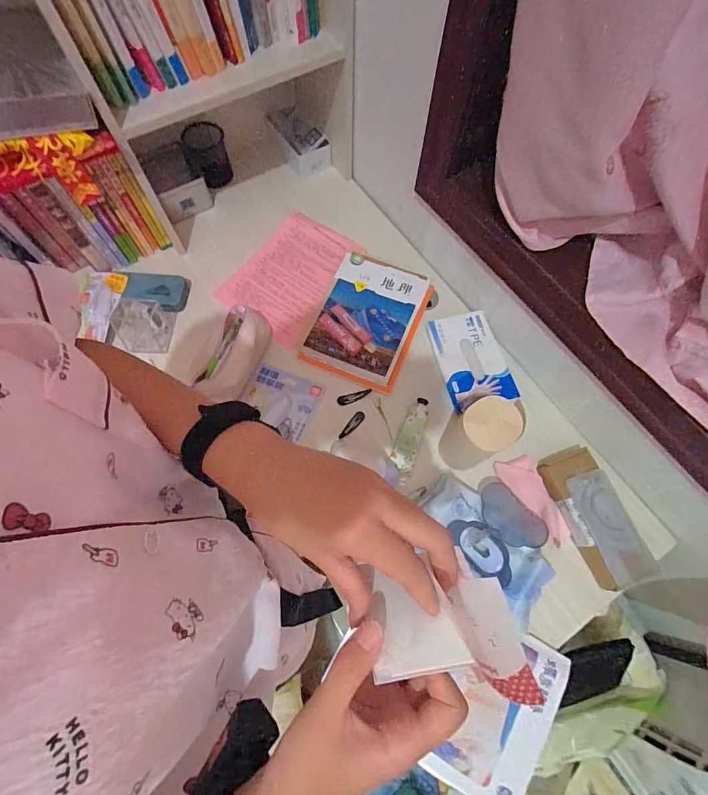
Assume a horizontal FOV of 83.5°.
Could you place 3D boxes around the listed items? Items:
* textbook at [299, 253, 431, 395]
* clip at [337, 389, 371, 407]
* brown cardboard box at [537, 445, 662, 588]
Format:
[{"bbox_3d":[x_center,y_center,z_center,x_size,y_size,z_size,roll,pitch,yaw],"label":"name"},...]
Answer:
[{"bbox_3d":[0.027,-0.167,0.778,0.193,0.024,0.274,21,70,8],"label":"textbook"},{"bbox_3d":[0.001,0.001,0.731,0.064,0.008,0.019,-13,69,-5],"label":"clip"},{"bbox_3d":[0.385,0.193,0.629,0.097,0.035,0.204,-15,69,-6],"label":"brown cardboard box"}]

